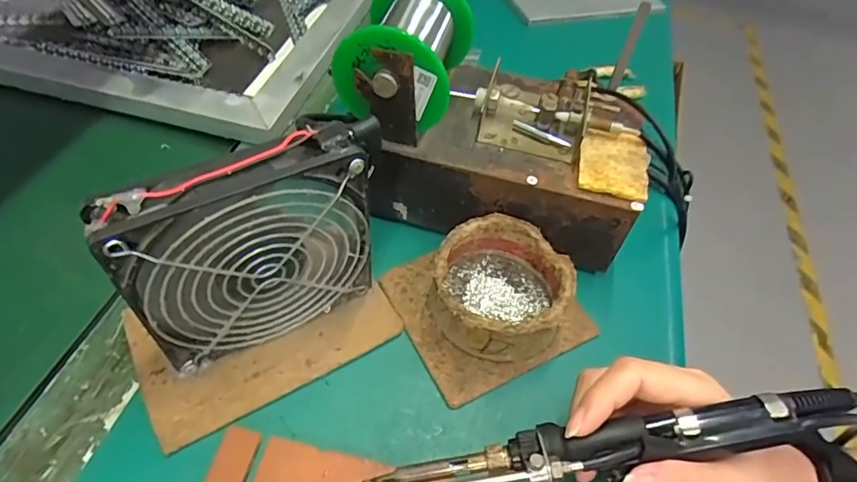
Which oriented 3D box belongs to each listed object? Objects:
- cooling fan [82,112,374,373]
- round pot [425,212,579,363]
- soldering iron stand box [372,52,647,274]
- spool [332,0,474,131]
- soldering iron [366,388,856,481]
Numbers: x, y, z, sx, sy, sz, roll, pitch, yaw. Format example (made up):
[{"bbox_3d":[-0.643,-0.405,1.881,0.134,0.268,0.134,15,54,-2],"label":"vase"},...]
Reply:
[{"bbox_3d":[-0.085,0.007,0.266,0.123,0.131,0.026,-24,58,-21],"label":"cooling fan"},{"bbox_3d":[0.044,0.029,0.318,0.079,0.040,0.083,2,52,-3],"label":"round pot"},{"bbox_3d":[0.055,-0.061,0.362,0.170,0.081,0.112,11,52,4],"label":"soldering iron stand box"},{"bbox_3d":[-0.012,-0.120,0.317,0.066,0.059,0.081,13,51,6],"label":"spool"},{"bbox_3d":[0.082,0.089,0.226,0.213,0.025,0.023,-11,53,2],"label":"soldering iron"}]

